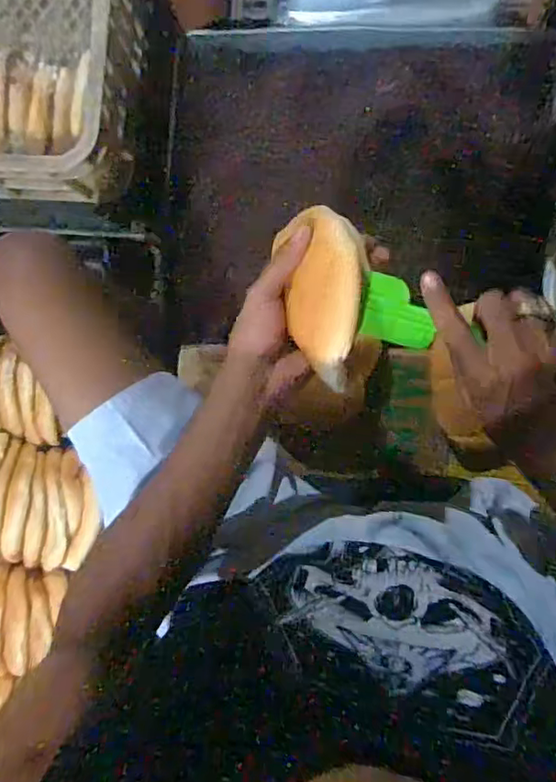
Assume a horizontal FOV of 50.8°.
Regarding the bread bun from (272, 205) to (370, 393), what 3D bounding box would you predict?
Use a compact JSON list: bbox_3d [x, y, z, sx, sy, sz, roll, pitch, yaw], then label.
[{"bbox_3d":[0.040,-0.072,0.458,0.078,0.043,0.136,-4,90,35],"label":"bread bun"}]

